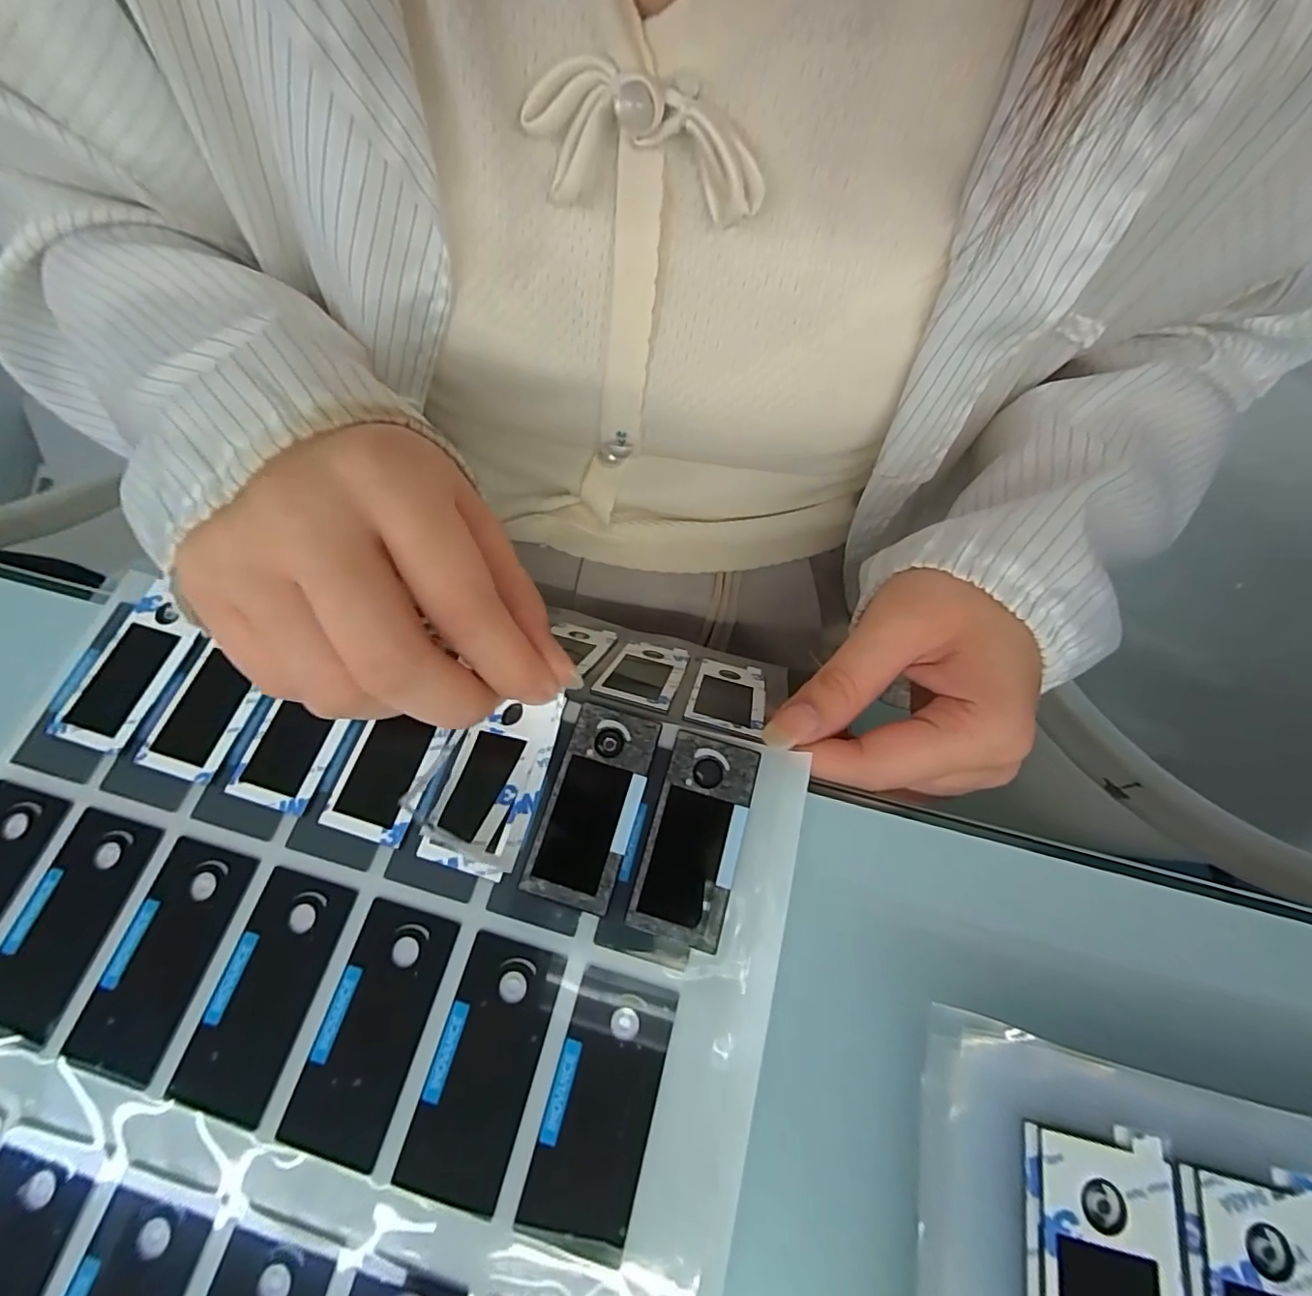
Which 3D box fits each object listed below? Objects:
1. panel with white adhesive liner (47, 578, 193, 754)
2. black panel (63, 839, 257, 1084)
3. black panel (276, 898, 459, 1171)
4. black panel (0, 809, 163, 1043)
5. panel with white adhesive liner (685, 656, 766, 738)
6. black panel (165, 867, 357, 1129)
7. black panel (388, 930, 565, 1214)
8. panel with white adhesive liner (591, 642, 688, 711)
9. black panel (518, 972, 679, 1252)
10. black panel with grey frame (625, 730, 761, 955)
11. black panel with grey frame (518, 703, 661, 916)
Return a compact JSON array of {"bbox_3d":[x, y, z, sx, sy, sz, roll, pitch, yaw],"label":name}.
[{"bbox_3d":[-0.180,0.004,0.189,0.030,0.004,0.056,17,70,6],"label":"panel with white adhesive liner"},{"bbox_3d":[-0.141,0.087,0.159,0.027,0.004,0.057,13,70,5],"label":"black panel"},{"bbox_3d":[-0.078,0.103,0.153,0.026,0.004,0.058,14,70,5],"label":"black panel"},{"bbox_3d":[-0.173,0.079,0.163,0.028,0.004,0.057,14,70,5],"label":"black panel"},{"bbox_3d":[0.028,0.017,0.214,0.027,0.058,0.004,18,112,6],"label":"panel with white adhesive liner"},{"bbox_3d":[-0.109,0.095,0.156,0.027,0.004,0.058,13,70,5],"label":"black panel"},{"bbox_3d":[-0.046,0.112,0.150,0.028,0.004,0.059,14,70,5],"label":"black panel"},{"bbox_3d":[-0.005,0.009,0.219,0.029,0.059,0.004,14,110,5],"label":"panel with white adhesive liner"},{"bbox_3d":[-0.014,0.119,0.147,0.027,0.004,0.056,14,70,5],"label":"black panel"},{"bbox_3d":[0.012,0.056,0.169,0.027,0.004,0.059,15,70,5],"label":"black panel with grey frame"},{"bbox_3d":[-0.019,0.048,0.173,0.027,0.004,0.058,15,70,5],"label":"black panel with grey frame"}]

